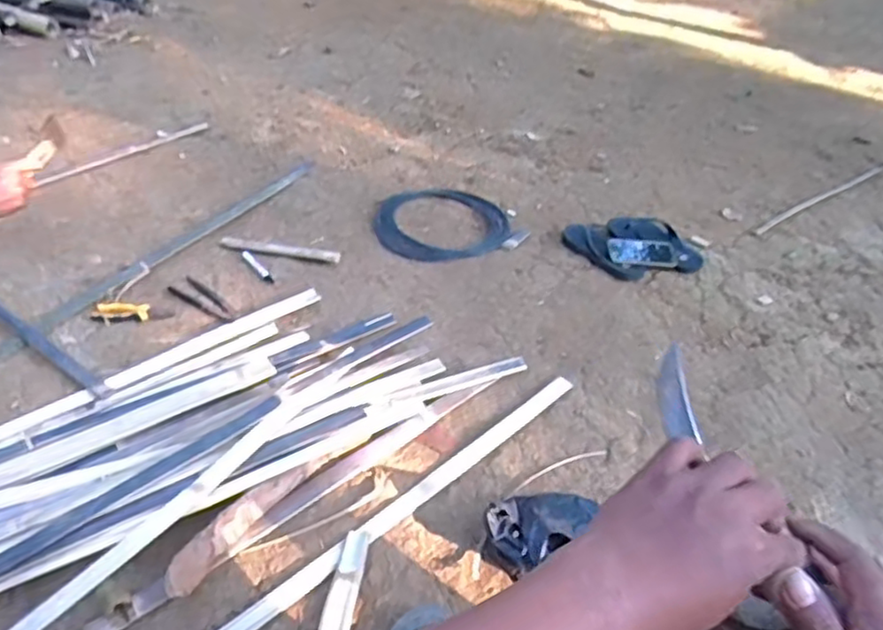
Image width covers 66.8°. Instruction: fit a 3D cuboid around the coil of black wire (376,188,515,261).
[{"bbox_3d":[-0.002,-0.244,1.737,0.346,0.024,0.305,-11,39,-21],"label":"coil of black wire"}]

